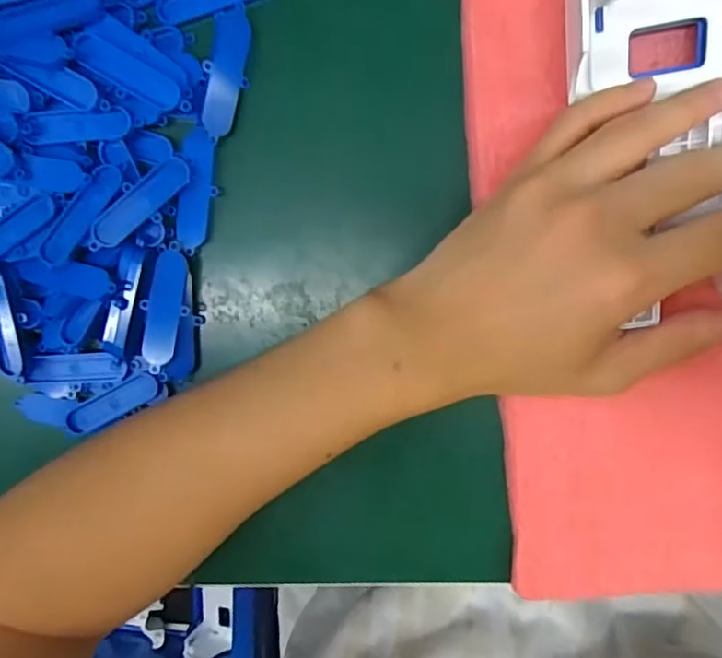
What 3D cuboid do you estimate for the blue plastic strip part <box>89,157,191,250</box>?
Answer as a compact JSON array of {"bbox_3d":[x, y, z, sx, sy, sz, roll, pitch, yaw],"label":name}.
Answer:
[{"bbox_3d":[-0.099,-0.056,0.262,0.054,0.005,0.017,-44,91,-6],"label":"blue plastic strip part"}]

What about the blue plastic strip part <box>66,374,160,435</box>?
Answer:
[{"bbox_3d":[-0.120,0.037,0.284,0.051,0.005,0.014,-27,94,8],"label":"blue plastic strip part"}]

